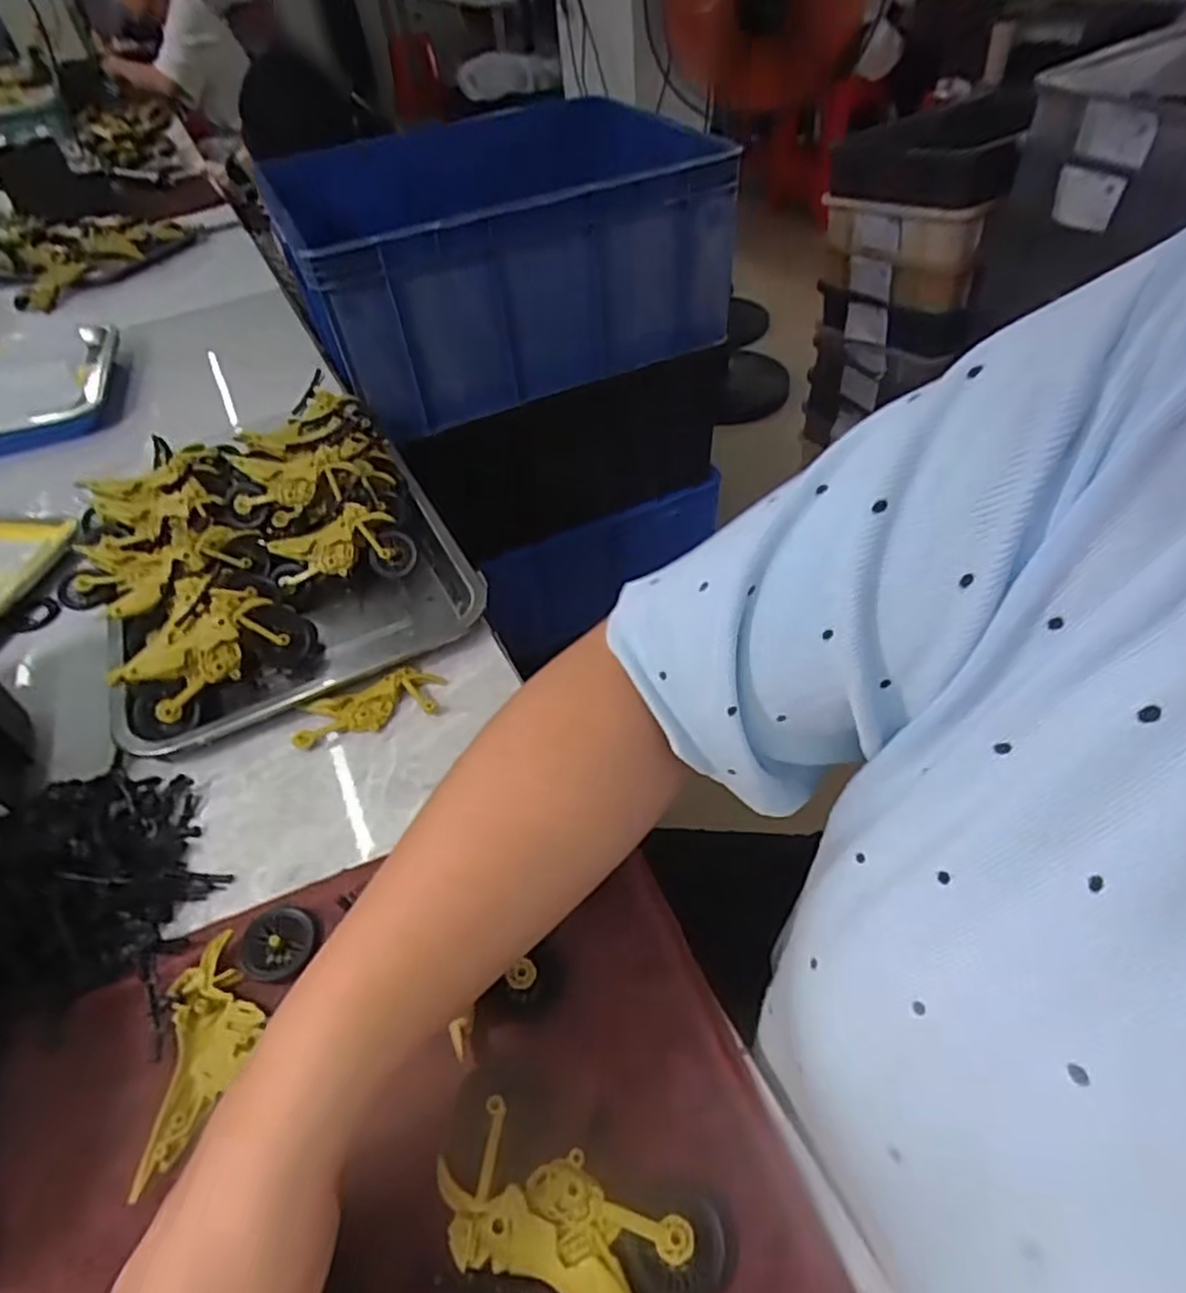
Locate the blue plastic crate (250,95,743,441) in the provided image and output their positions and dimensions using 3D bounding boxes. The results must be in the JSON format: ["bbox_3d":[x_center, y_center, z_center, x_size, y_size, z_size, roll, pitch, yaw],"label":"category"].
[{"bbox_3d":[-0.130,-0.531,0.986,0.528,0.264,0.455,-21,48,-13],"label":"blue plastic crate"}]

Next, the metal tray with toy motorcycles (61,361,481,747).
[{"bbox_3d":[-0.268,-0.086,0.578,0.276,0.074,0.341,-24,48,-16],"label":"metal tray with toy motorcycles"}]

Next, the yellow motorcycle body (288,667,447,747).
[{"bbox_3d":[-0.150,0.040,0.485,0.097,0.013,0.039,-17,47,-10],"label":"yellow motorcycle body"}]

